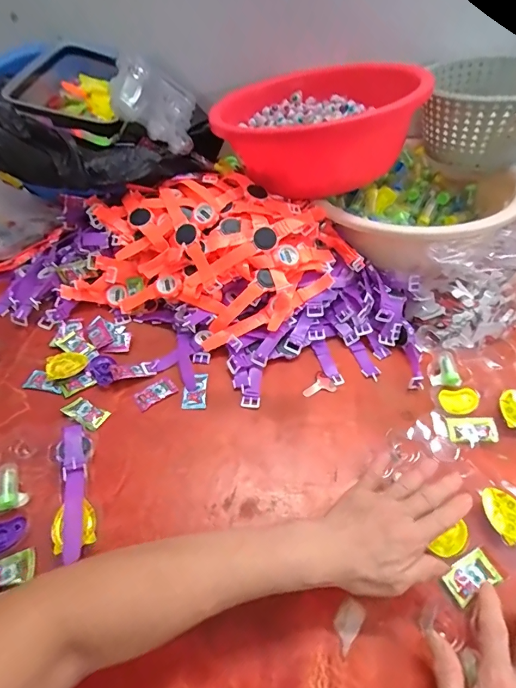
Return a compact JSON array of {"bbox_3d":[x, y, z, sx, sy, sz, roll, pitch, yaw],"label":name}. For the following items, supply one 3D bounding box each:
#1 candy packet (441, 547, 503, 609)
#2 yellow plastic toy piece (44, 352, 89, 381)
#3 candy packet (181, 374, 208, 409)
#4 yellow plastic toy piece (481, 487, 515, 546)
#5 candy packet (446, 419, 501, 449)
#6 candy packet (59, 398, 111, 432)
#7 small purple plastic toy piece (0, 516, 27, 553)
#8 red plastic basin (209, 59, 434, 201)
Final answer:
[{"bbox_3d":[0.205,0.223,0.379,0.053,0.004,0.031,-21,53,-16],"label":"candy packet"},{"bbox_3d":[-0.255,0.028,0.526,0.051,0.015,0.032,-14,52,-11],"label":"yellow plastic toy piece"},{"bbox_3d":[-0.082,0.061,0.518,0.030,0.004,0.053,-1,51,-1],"label":"candy packet"},{"bbox_3d":[0.256,0.176,0.410,0.035,0.013,0.051,-22,54,-17],"label":"yellow plastic toy piece"},{"bbox_3d":[0.261,0.105,0.478,0.056,0.005,0.037,3,51,3],"label":"candy packet"},{"bbox_3d":[-0.215,0.086,0.490,0.054,0.006,0.031,28,42,12],"label":"candy packet"},{"bbox_3d":[-0.253,0.188,0.388,0.043,0.008,0.029,-16,52,-13],"label":"small purple plastic toy piece"},{"bbox_3d":[0.072,-0.351,0.624,0.276,0.124,0.286,0,49,0],"label":"red plastic basin"}]

